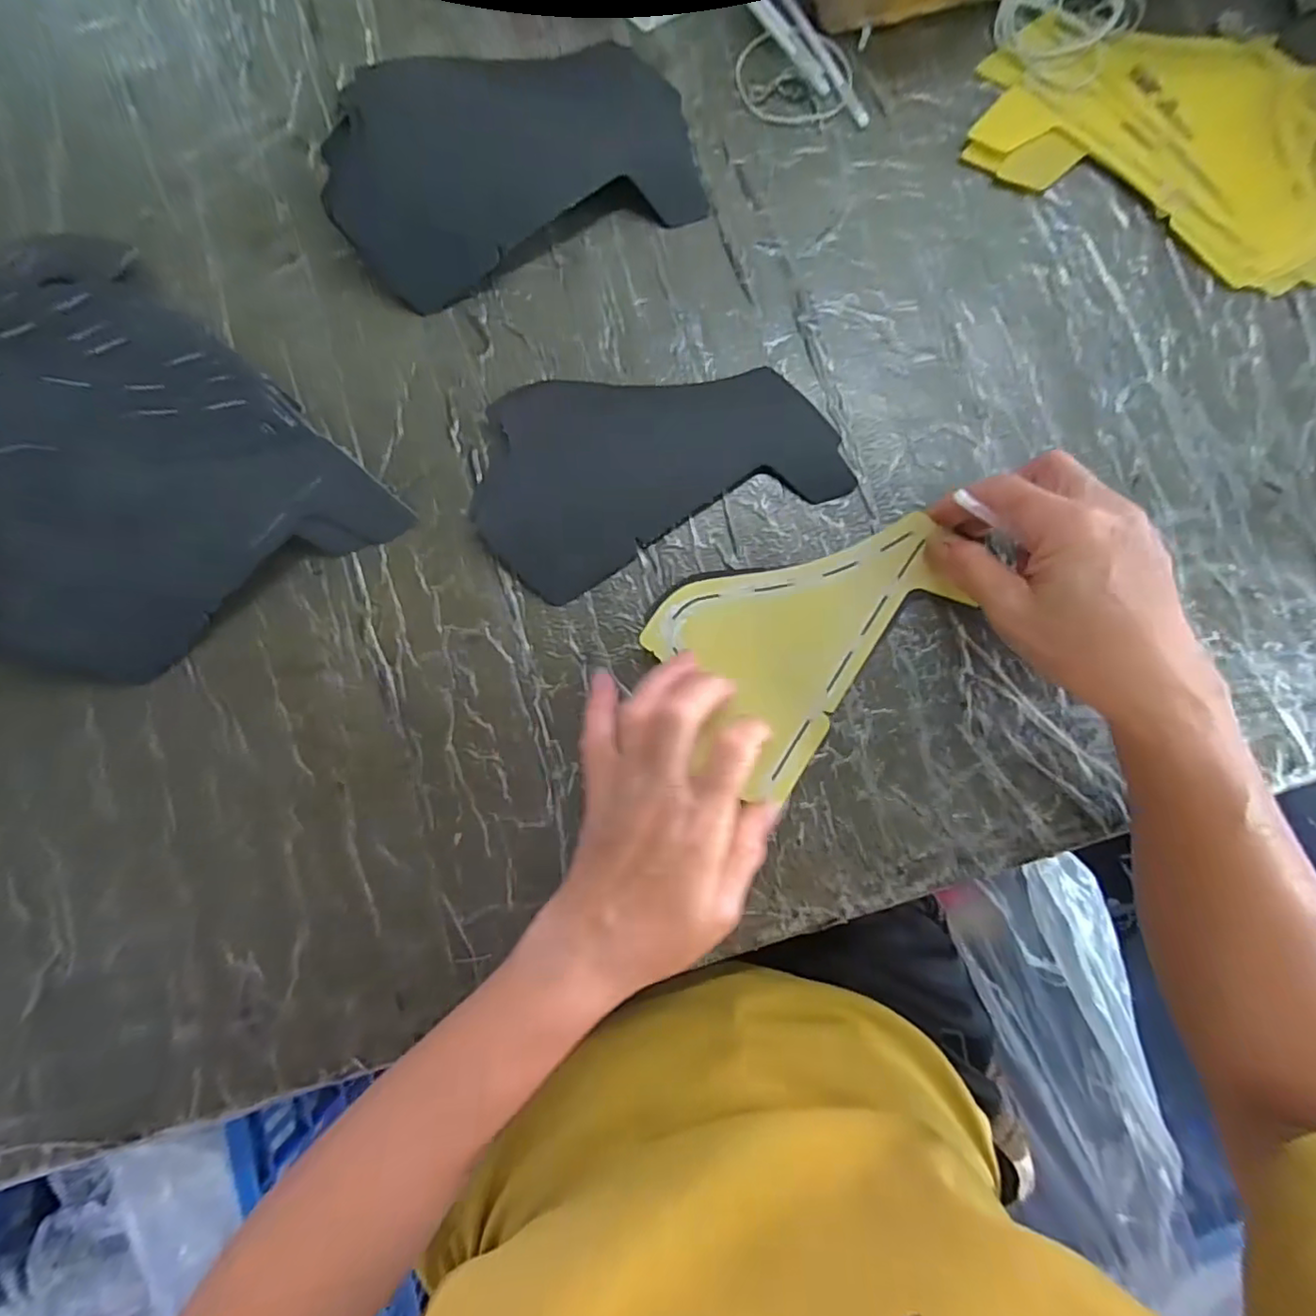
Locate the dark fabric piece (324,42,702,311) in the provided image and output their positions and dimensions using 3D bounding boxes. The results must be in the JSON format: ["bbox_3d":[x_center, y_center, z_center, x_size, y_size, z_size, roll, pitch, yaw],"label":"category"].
[{"bbox_3d":[-0.083,-0.283,0.340,0.201,0.034,0.119,-19,85,1],"label":"dark fabric piece"}]

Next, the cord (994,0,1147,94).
[{"bbox_3d":[0.227,-0.359,0.344,0.069,0.008,0.072,0,86,2],"label":"cord"}]

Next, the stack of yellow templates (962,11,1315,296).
[{"bbox_3d":[0.292,-0.289,0.337,0.216,0.013,0.122,29,88,4],"label":"stack of yellow templates"}]

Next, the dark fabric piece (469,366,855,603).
[{"bbox_3d":[-0.006,-0.112,0.335,0.192,0.010,0.112,-21,85,1],"label":"dark fabric piece"}]

